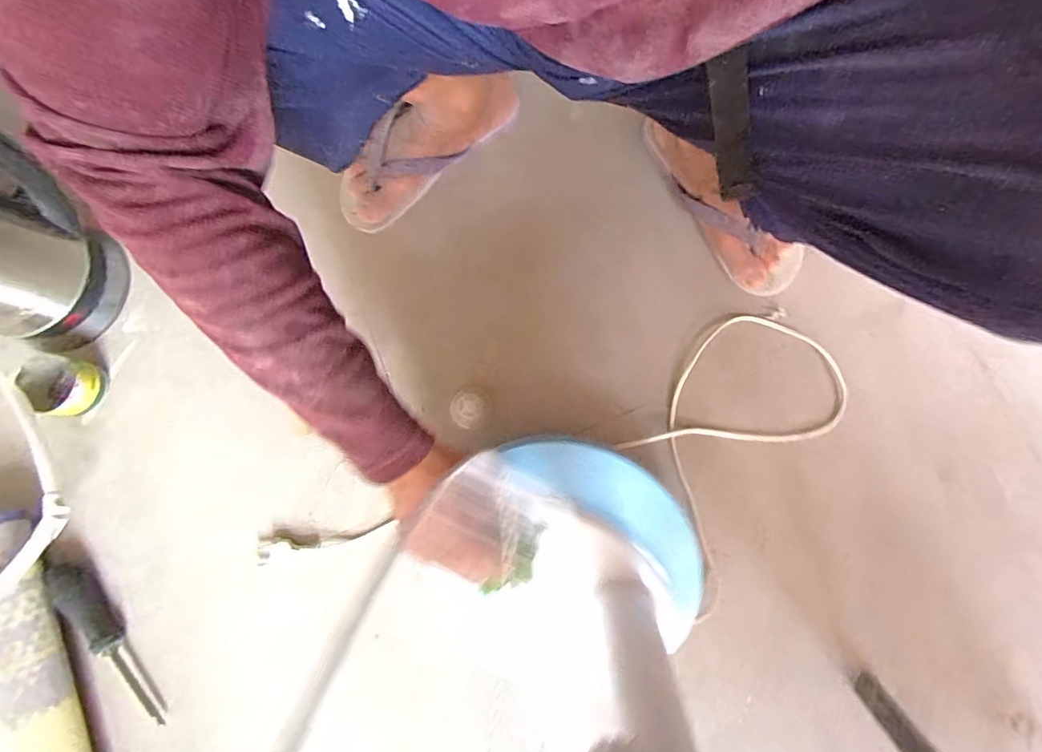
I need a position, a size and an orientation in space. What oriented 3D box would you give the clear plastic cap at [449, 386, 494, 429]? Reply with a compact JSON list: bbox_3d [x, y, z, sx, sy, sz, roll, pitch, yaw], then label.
[{"bbox_3d":[-0.054,0.035,0.523,0.047,0.024,0.041,-43,80,-8],"label":"clear plastic cap"}]

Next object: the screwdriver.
[{"bbox_3d":[-0.405,0.261,0.463,0.027,0.024,0.181,-33,91,-6],"label":"screwdriver"}]

